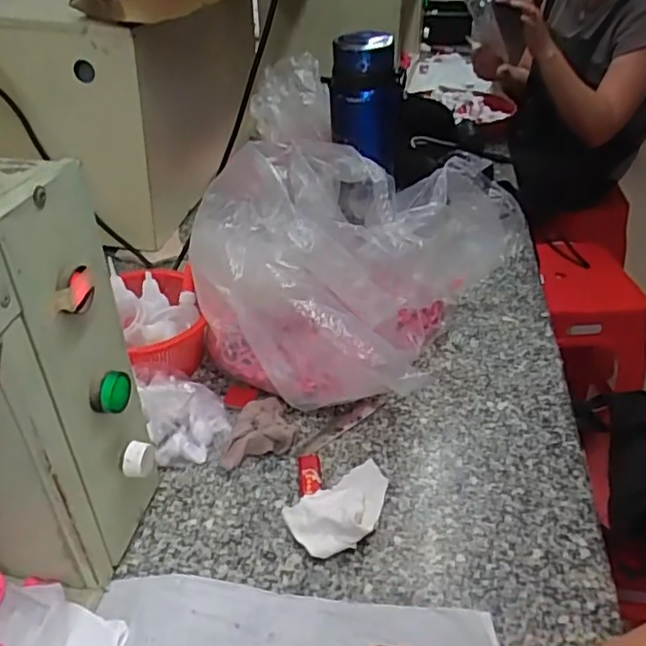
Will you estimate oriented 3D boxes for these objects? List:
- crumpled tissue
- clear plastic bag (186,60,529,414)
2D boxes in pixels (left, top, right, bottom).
[{"bbox_3d":[0.021,0.141,0.495,0.097,0.027,0.059,-29,44,-35],"label":"crumpled tissue"},{"bbox_3d":[0.028,-0.056,0.625,0.241,0.211,0.281,17,38,23],"label":"clear plastic bag"}]

